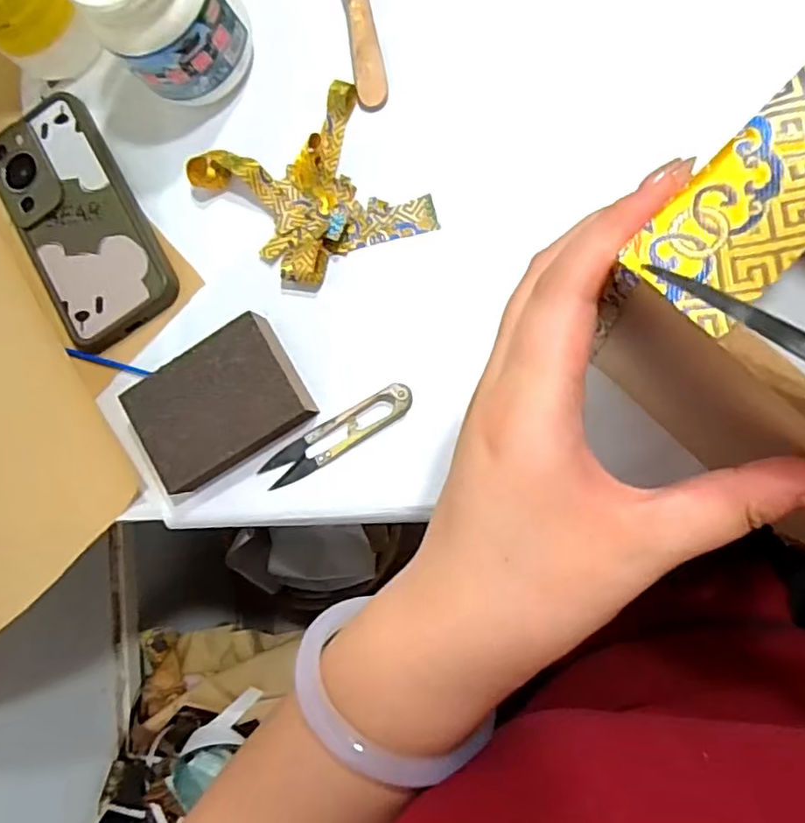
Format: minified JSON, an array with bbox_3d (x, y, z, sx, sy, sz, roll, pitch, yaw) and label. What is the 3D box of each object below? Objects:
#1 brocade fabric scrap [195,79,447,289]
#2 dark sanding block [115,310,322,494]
[{"bbox_3d":[-0.054,-0.130,0.376,0.116,0.014,0.102,-27,82,9],"label":"brocade fabric scrap"},{"bbox_3d":[-0.108,-0.004,0.375,0.100,0.026,0.072,-31,81,9],"label":"dark sanding block"}]

